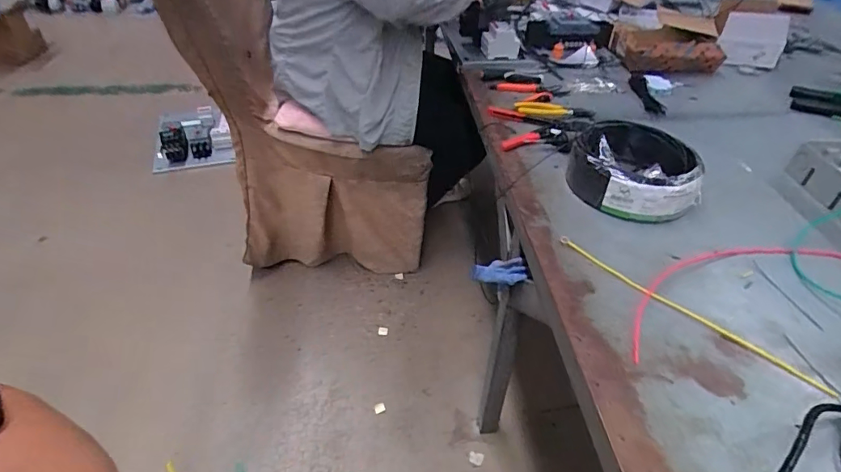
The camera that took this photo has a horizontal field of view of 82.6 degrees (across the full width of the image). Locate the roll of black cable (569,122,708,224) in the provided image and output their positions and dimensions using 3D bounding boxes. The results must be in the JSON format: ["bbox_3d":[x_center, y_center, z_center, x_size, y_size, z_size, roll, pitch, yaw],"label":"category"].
[{"bbox_3d":[0.341,-0.105,0.758,0.185,0.066,0.194,1,40,-1],"label":"roll of black cable"}]

